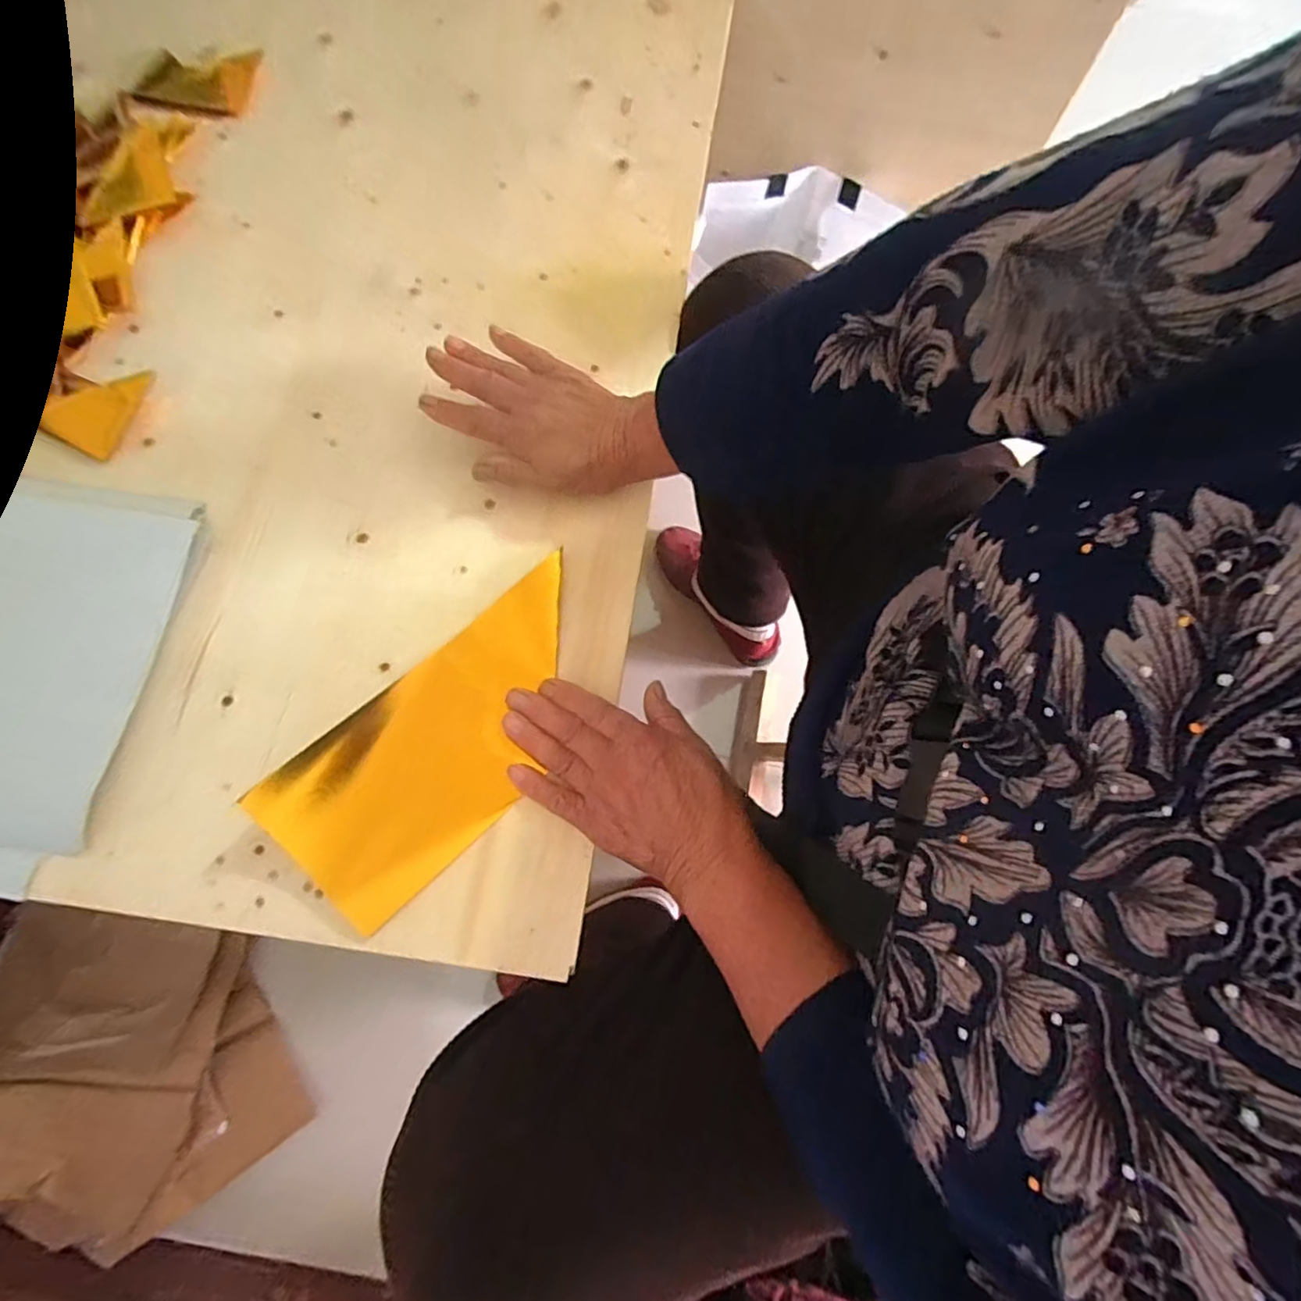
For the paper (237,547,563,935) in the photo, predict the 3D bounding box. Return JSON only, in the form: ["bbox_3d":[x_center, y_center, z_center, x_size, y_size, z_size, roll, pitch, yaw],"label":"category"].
[{"bbox_3d":[-0.119,0.053,0.387,0.226,0.010,0.105,-42,93,-19],"label":"paper"}]

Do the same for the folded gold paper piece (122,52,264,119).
[{"bbox_3d":[-0.412,-0.512,0.549,0.106,0.013,0.069,-4,73,-3],"label":"folded gold paper piece"}]

